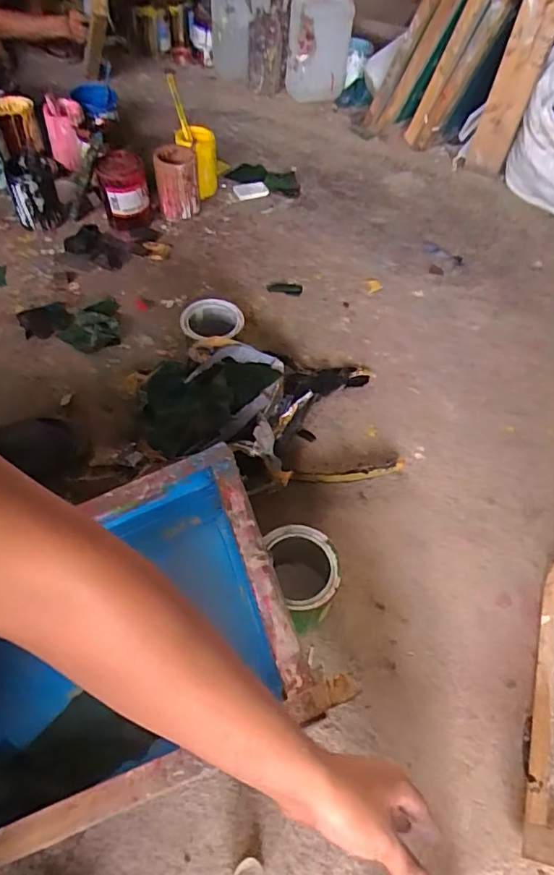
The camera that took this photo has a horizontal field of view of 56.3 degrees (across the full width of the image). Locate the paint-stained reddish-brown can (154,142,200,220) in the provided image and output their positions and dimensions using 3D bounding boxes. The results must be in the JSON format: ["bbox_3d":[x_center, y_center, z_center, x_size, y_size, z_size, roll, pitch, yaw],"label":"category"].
[{"bbox_3d":[-0.246,-0.618,1.252,0.105,0.136,0.094,-10,55,-11],"label":"paint-stained reddish-brown can"}]

